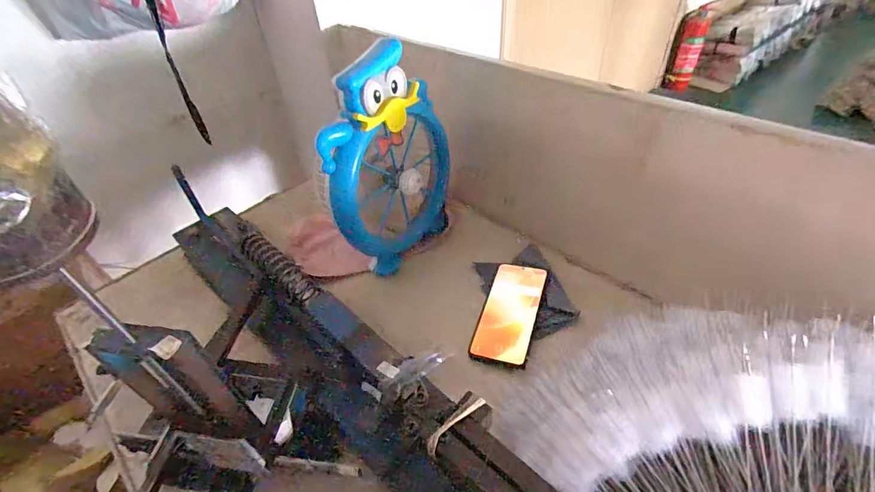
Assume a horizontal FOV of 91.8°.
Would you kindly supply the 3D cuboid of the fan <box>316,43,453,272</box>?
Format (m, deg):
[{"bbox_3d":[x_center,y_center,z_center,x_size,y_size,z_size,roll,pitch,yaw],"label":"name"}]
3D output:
[{"bbox_3d":[-0.061,-0.113,0.610,0.082,0.293,0.212,19,48,23],"label":"fan"}]

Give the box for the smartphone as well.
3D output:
[{"bbox_3d":[0.100,0.088,0.580,0.075,0.007,0.159,8,52,21],"label":"smartphone"}]

